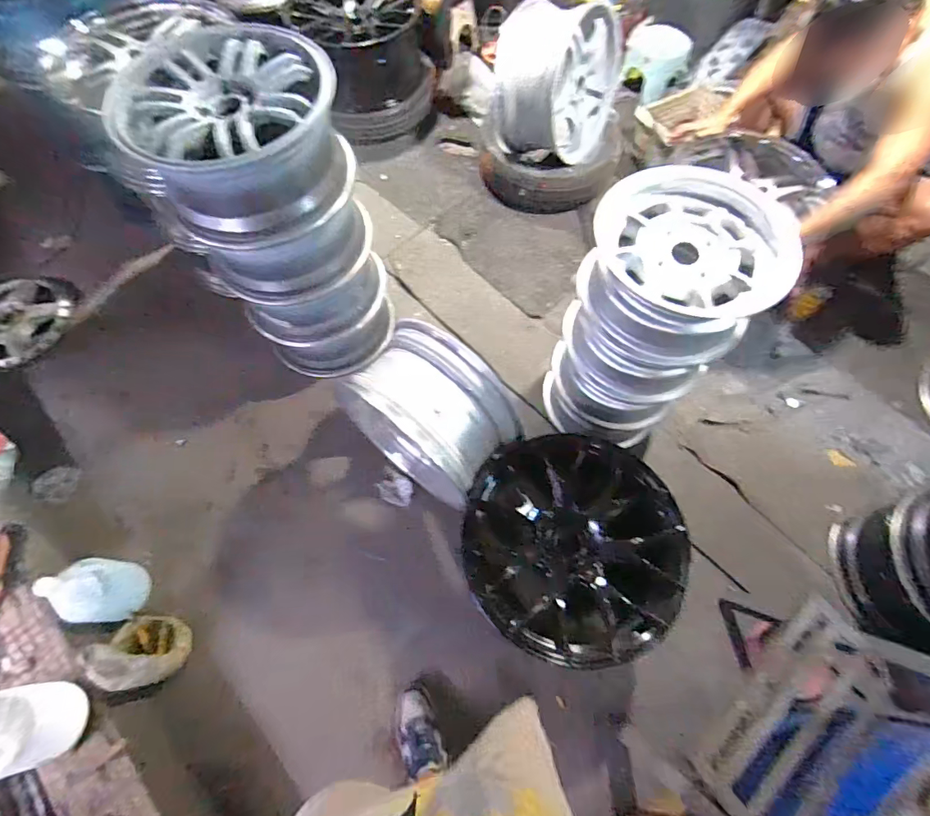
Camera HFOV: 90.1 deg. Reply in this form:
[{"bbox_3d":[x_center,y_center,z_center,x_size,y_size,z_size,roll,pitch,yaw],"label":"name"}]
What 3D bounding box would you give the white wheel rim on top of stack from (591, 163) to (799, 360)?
[{"bbox_3d":[0.432,-0.292,0.953,0.343,0.223,0.343,0,66,0],"label":"white wheel rim on top of stack"}]

